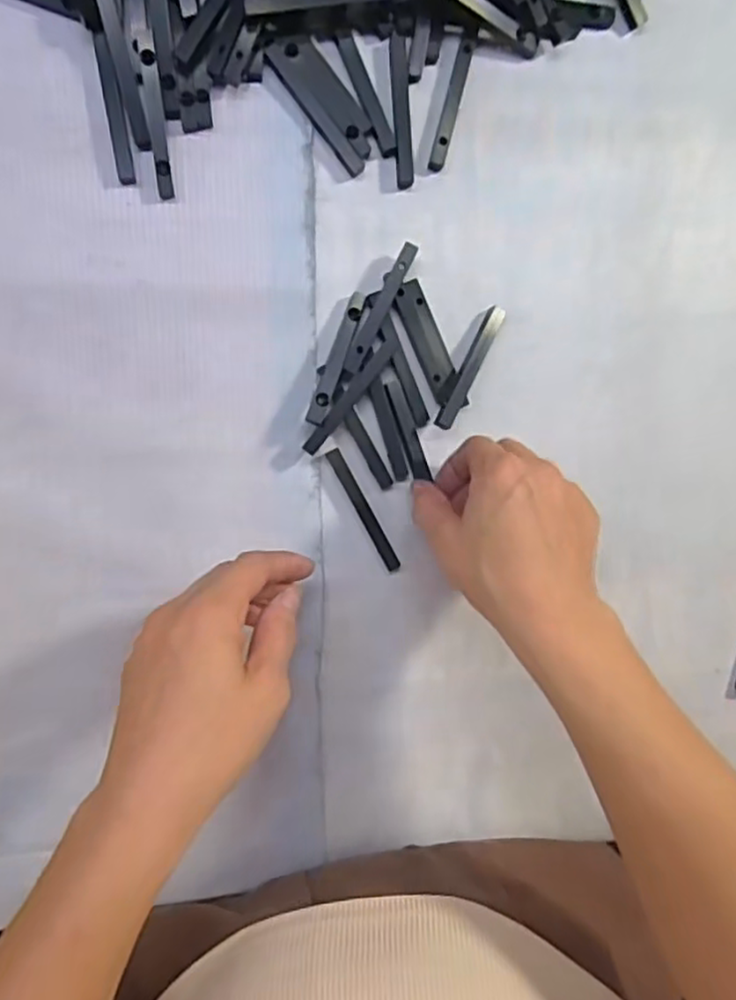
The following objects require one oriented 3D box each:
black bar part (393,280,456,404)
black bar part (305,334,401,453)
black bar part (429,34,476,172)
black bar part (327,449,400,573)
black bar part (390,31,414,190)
[{"bbox_3d":[0.033,-0.088,0.384,0.016,0.004,0.066,-24,98,-5],"label":"black bar part"},{"bbox_3d":[-0.008,-0.058,0.380,0.010,0.007,0.080,39,89,-9],"label":"black bar part"},{"bbox_3d":[0.046,-0.215,0.375,0.008,0.006,0.070,15,93,-9],"label":"black bar part"},{"bbox_3d":[-0.002,0.006,0.391,0.008,0.005,0.076,-29,98,-5],"label":"black bar part"},{"bbox_3d":[0.018,-0.210,0.372,0.010,0.006,0.079,-5,96,-8],"label":"black bar part"}]

